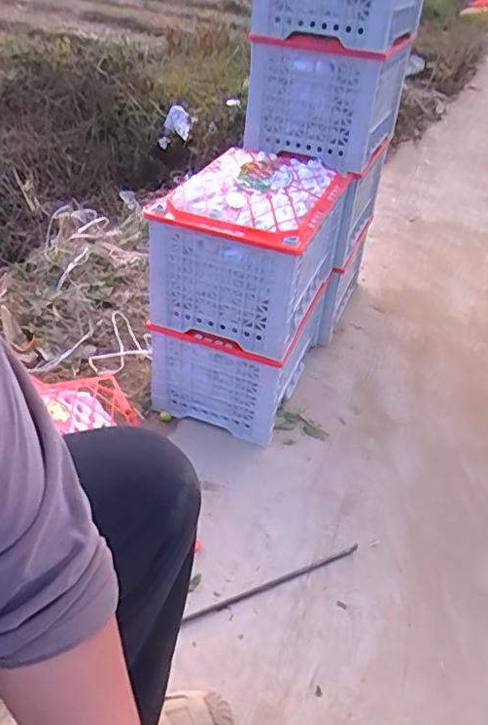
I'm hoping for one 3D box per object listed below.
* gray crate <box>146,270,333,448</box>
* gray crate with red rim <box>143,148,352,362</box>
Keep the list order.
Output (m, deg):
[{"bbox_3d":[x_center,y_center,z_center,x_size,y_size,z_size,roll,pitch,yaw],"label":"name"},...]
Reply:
[{"bbox_3d":[-0.005,-0.044,1.295,0.280,0.240,0.377,19,40,13],"label":"gray crate"},{"bbox_3d":[0.023,-0.254,1.146,0.280,0.260,0.396,19,40,13],"label":"gray crate with red rim"}]

